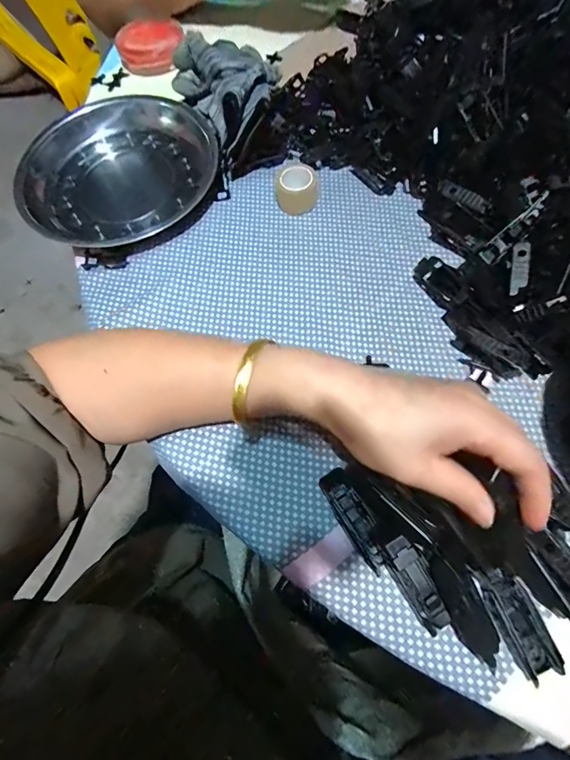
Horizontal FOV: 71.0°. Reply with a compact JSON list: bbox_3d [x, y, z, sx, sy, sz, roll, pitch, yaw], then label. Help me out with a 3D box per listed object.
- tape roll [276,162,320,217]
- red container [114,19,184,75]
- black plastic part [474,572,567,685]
[{"bbox_3d":[0.012,-0.173,0.363,0.038,0.028,0.036,-1,67,3],"label":"tape roll"},{"bbox_3d":[-0.156,-0.383,0.461,0.074,0.023,0.061,-7,67,1],"label":"red container"},{"bbox_3d":[0.138,0.143,0.234,0.022,0.011,0.054,-19,68,-4],"label":"black plastic part"}]

